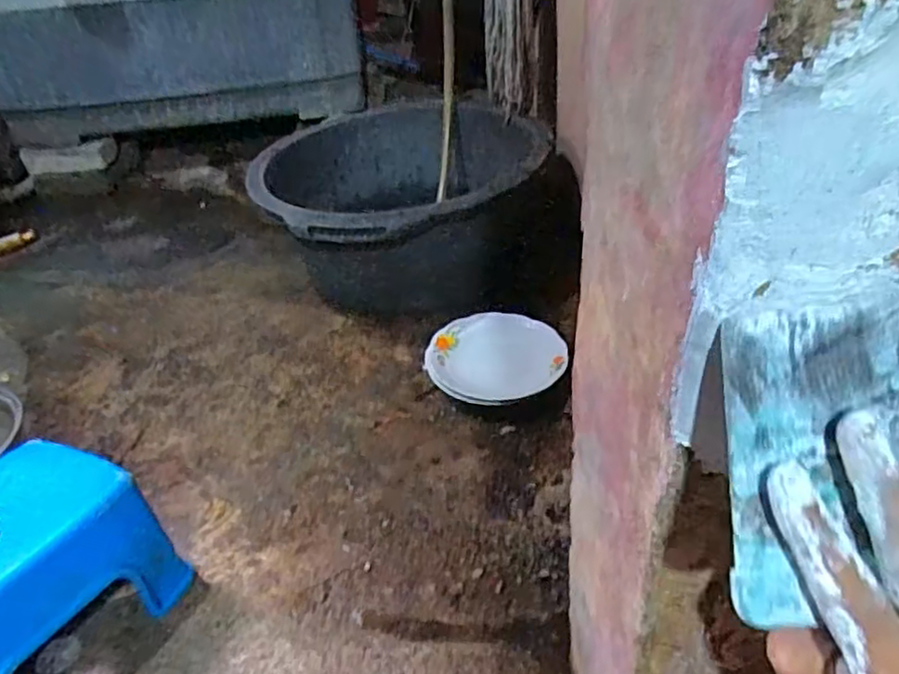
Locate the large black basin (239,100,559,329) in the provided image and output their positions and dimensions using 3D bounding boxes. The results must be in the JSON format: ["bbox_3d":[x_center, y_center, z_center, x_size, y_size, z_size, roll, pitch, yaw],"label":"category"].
[{"bbox_3d":[-0.096,-0.293,1.355,0.473,0.222,0.455,9,39,15],"label":"large black basin"}]

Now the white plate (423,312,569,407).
[{"bbox_3d":[0.068,0.034,1.059,0.189,0.041,0.215,19,38,29],"label":"white plate"}]

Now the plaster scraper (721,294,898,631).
[{"bbox_3d":[0.129,0.040,0.216,0.077,0.102,0.004,-5,4,6],"label":"plaster scraper"}]

